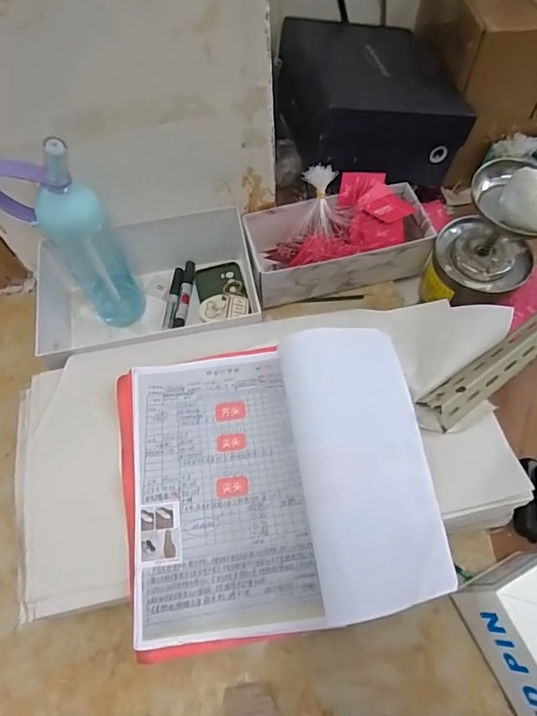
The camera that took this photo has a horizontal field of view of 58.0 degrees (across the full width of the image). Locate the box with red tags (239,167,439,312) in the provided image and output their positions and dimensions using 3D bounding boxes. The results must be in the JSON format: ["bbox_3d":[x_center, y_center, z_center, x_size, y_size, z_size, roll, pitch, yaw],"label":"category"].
[{"bbox_3d":[0.106,-0.196,0.750,0.277,0.139,0.142,-14,64,-5],"label":"box with red tags"}]

